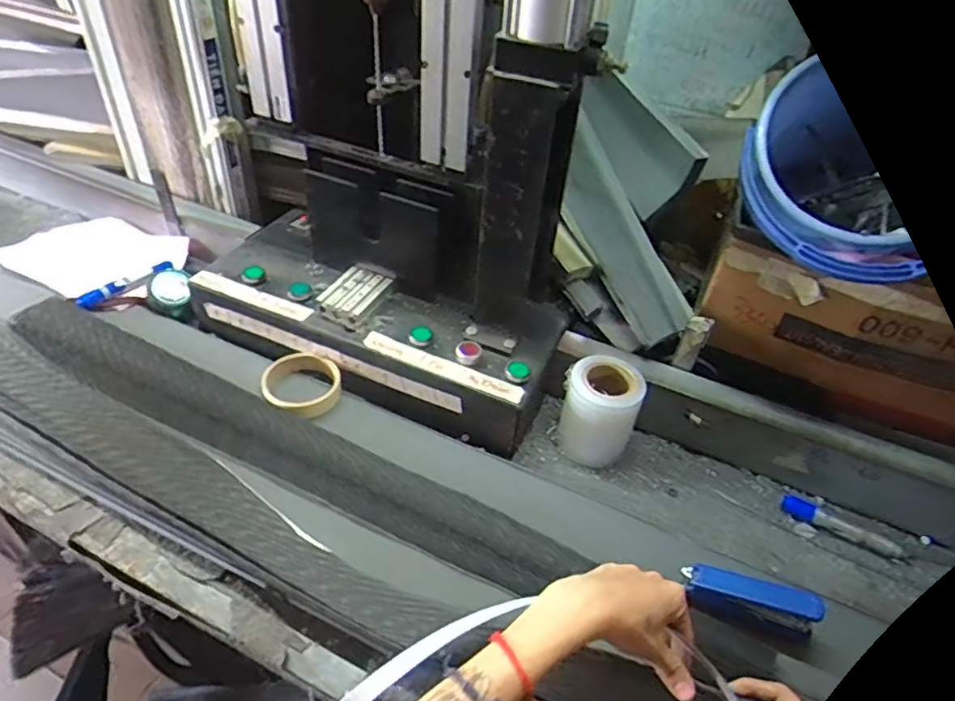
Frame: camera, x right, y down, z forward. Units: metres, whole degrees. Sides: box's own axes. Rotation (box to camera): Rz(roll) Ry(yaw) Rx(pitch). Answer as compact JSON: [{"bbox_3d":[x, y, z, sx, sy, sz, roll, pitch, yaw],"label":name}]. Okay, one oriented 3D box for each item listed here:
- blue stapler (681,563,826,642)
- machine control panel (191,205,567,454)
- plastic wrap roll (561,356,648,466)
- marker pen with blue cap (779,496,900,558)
[{"bbox_3d":[0.236,0.215,0.526,0.107,0.047,0.024,18,42,13],"label":"blue stapler"},{"bbox_3d":[-0.123,-0.044,0.775,0.467,0.099,0.197,22,44,17],"label":"machine control panel"},{"bbox_3d":[0.137,0.071,0.686,0.078,0.105,0.091,21,43,16],"label":"plastic wrap roll"},{"bbox_3d":[0.380,0.182,0.631,0.117,0.015,0.019,20,43,15],"label":"marker pen with blue cap"}]

